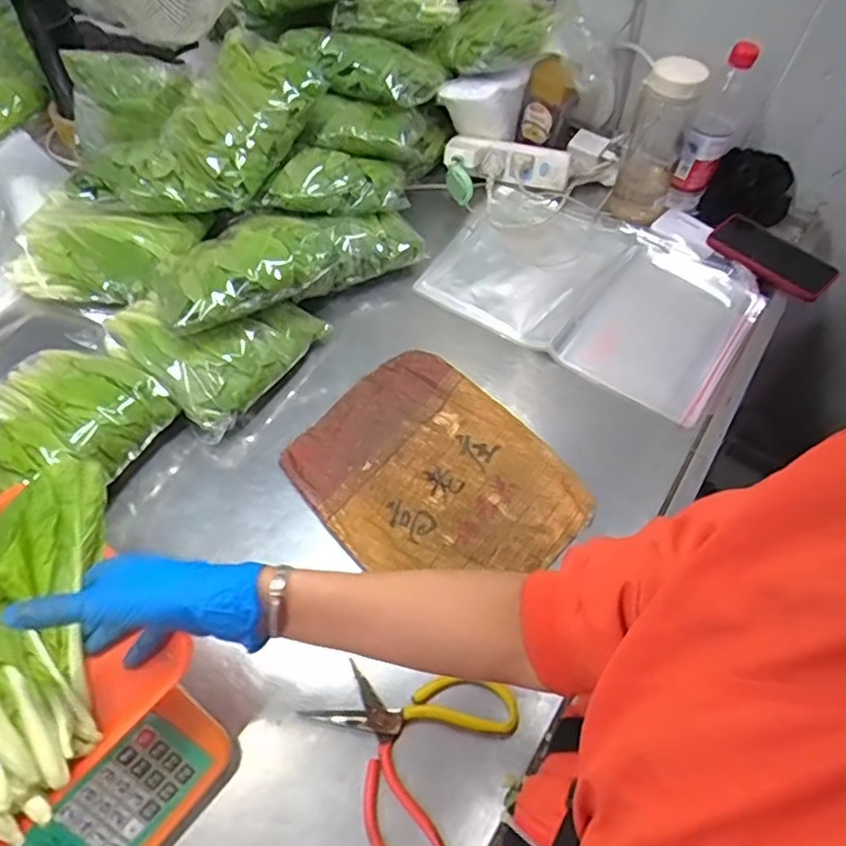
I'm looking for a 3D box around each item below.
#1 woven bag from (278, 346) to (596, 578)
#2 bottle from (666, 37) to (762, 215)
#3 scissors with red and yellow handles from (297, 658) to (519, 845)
[{"bbox_3d":[0.012,0.057,0.689,0.229,0.020,0.288,-38,67,-25],"label":"woven bag"},{"bbox_3d":[0.389,-0.393,0.859,0.059,0.215,0.069,26,60,13],"label":"bottle"},{"bbox_3d":[-0.018,0.275,0.557,0.155,0.022,0.163,29,59,15],"label":"scissors with red and yellow handles"}]

